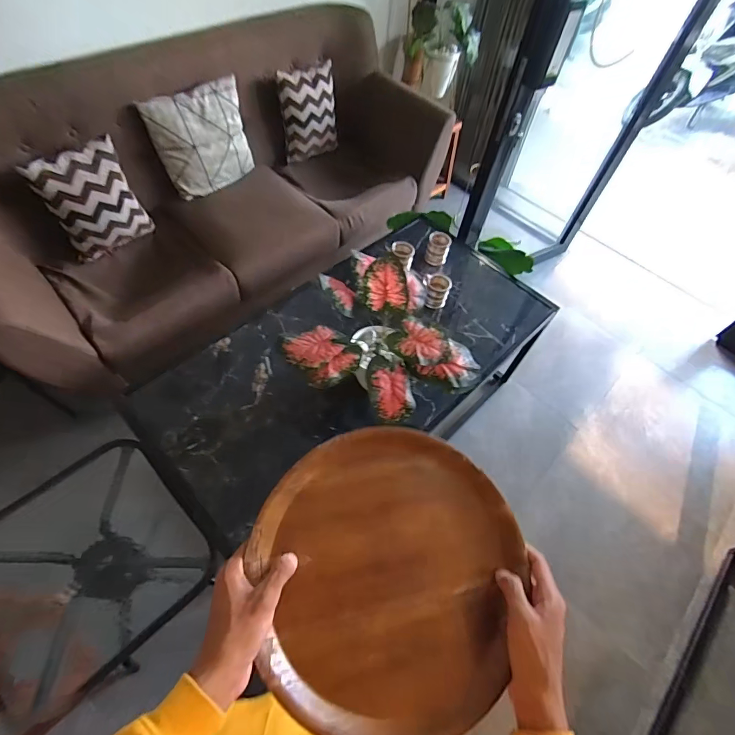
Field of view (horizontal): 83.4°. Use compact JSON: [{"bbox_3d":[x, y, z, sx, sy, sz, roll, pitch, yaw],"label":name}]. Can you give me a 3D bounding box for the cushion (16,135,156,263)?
[{"bbox_3d":[-0.922,-0.560,1.403,0.282,0.311,0.120,-28,64,-22],"label":"cushion"}]

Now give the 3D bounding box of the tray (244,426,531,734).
[{"bbox_3d":[0.020,0.208,0.430,0.267,0.054,0.279,2,57,-3],"label":"tray"}]

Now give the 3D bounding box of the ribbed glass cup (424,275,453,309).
[{"bbox_3d":[0.228,-0.242,1.349,0.075,0.090,0.082,3,57,-4],"label":"ribbed glass cup"}]

